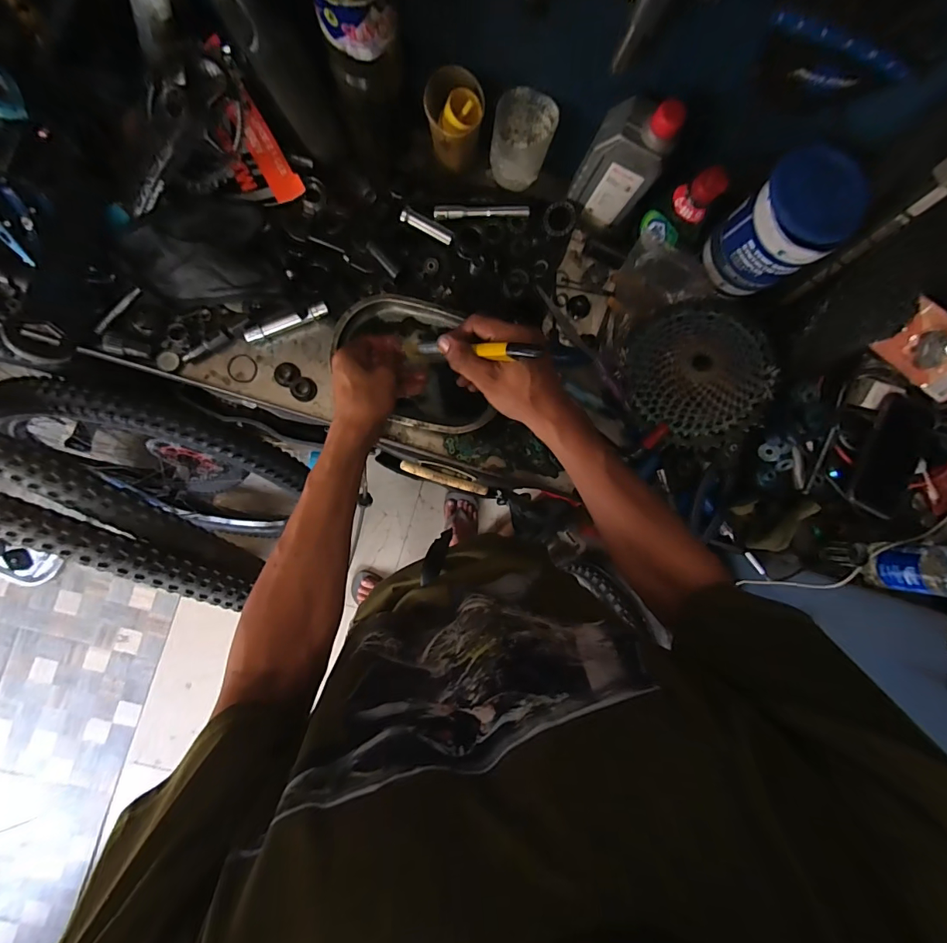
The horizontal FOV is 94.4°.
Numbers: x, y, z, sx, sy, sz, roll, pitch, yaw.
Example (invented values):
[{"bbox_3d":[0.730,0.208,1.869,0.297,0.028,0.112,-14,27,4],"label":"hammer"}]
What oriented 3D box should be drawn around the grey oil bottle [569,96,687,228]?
[{"bbox_3d":[0.170,-0.356,0.518,0.083,0.169,0.045,33,85,-4],"label":"grey oil bottle"}]

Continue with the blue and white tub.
[{"bbox_3d":[0.342,-0.272,0.496,0.090,0.131,0.098,0,88,-6],"label":"blue and white tub"}]

